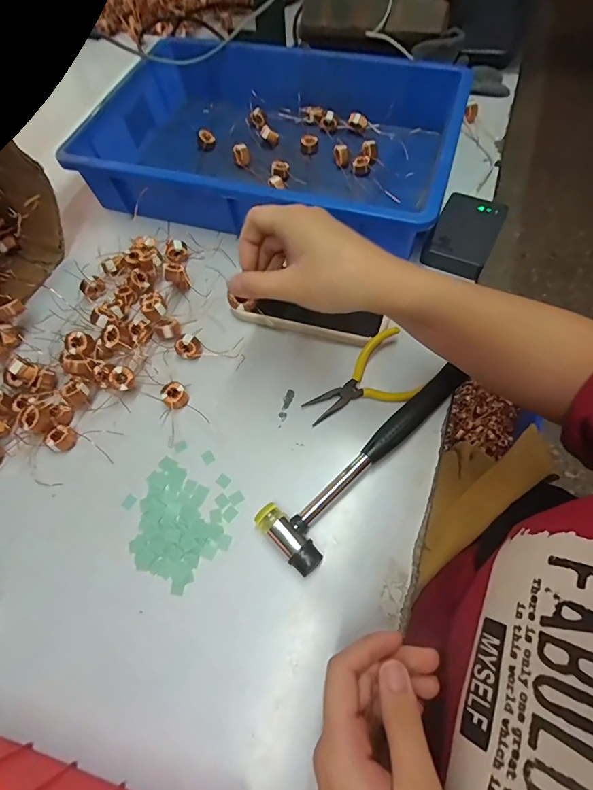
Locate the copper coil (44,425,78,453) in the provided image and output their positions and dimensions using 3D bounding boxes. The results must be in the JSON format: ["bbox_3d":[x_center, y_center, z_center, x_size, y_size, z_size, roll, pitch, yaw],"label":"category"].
[{"bbox_3d":[-0.221,0.042,0.378,0.020,0.015,0.024,28,68,15],"label":"copper coil"}]

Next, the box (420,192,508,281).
[{"bbox_3d":[0.194,-0.189,0.458,0.066,0.021,0.110,25,67,14],"label":"box"}]

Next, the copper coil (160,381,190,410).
[{"bbox_3d":[-0.120,0.001,0.393,0.023,0.013,0.026,-37,67,-15],"label":"copper coil"}]

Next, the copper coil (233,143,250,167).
[{"bbox_3d":[-0.074,-0.326,0.540,0.020,0.021,0.017,-9,63,-2],"label":"copper coil"}]

